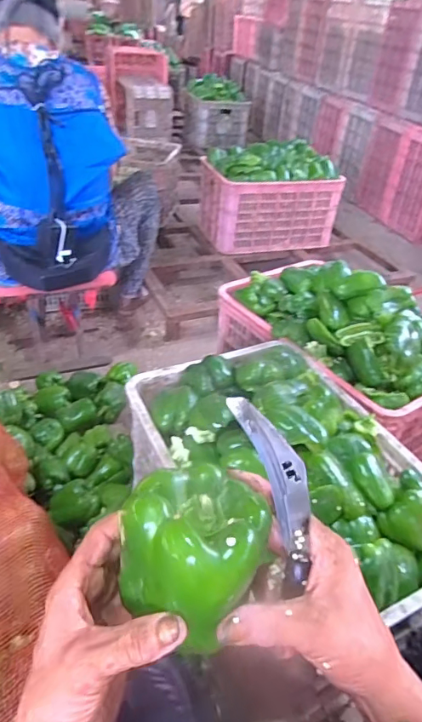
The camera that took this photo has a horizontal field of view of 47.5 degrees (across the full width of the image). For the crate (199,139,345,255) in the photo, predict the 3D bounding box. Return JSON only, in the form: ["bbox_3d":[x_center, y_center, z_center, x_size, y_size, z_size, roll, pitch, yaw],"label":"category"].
[{"bbox_3d":[0.198,-0.595,1.724,0.438,0.322,0.274,-7,39,-13],"label":"crate"}]

